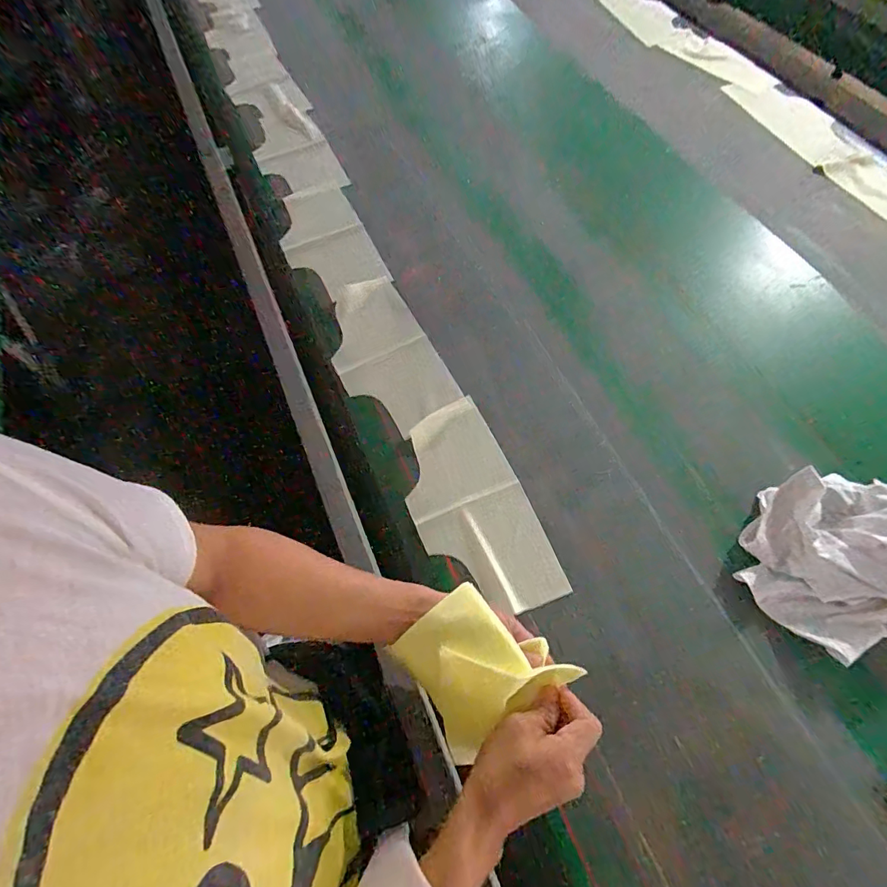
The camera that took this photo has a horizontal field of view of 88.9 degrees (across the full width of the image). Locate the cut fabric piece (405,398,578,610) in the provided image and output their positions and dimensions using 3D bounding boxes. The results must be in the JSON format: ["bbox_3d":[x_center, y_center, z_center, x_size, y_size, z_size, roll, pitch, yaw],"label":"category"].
[{"bbox_3d":[0.037,0.087,0.621,0.151,0.025,0.296,-22,65,-8],"label":"cut fabric piece"}]

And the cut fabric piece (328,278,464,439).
[{"bbox_3d":[-0.098,-0.145,0.731,0.152,0.034,0.286,-27,66,-10],"label":"cut fabric piece"}]

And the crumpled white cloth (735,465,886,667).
[{"bbox_3d":[0.519,0.130,0.536,0.301,0.074,0.208,-8,64,-1],"label":"crumpled white cloth"}]

